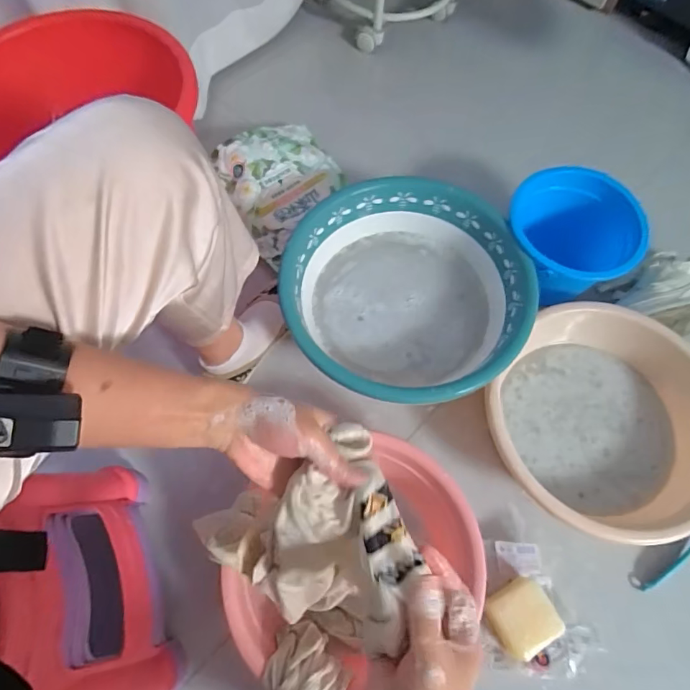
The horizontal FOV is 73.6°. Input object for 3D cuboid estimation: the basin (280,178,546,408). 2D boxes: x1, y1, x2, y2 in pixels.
[{"bbox_3d":[0.089,-0.077,0.714,0.336,0.112,0.355,0,67,0],"label":"basin"}]

